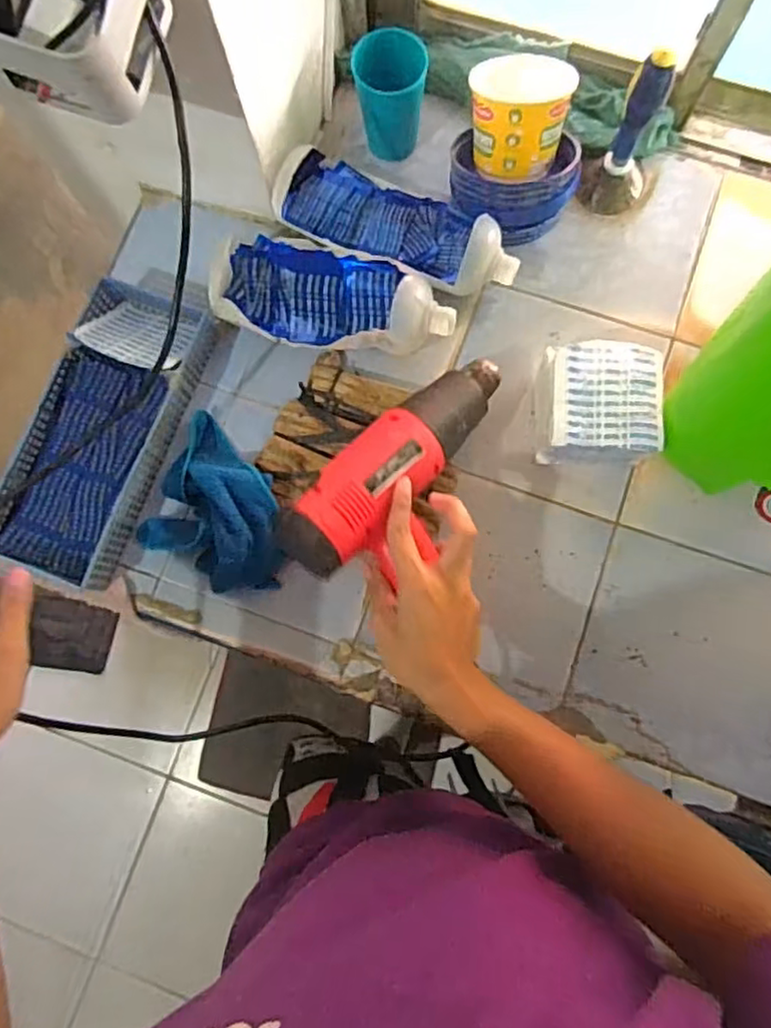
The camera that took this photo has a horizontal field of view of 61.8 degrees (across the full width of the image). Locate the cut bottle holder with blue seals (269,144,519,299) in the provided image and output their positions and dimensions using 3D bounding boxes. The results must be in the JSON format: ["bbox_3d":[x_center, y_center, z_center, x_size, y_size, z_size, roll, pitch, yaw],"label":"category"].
[{"bbox_3d":[0.015,-0.284,0.645,0.248,0.060,0.090,27,83,6],"label":"cut bottle holder with blue seals"}]

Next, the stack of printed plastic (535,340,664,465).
[{"bbox_3d":[0.198,-0.100,0.609,0.110,0.067,0.104,2,81,3],"label":"stack of printed plastic"}]

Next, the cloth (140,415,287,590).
[{"bbox_3d":[-0.155,-0.006,0.612,0.153,0.056,0.141,31,84,7],"label":"cloth"}]

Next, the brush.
[{"bbox_3d":[0.235,-0.354,0.603,0.059,0.156,0.052,24,83,6],"label":"brush"}]

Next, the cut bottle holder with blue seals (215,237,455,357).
[{"bbox_3d":[-0.050,-0.216,0.627,0.231,0.062,0.096,11,82,4],"label":"cut bottle holder with blue seals"}]

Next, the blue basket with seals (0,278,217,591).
[{"bbox_3d":[-0.278,-0.082,0.635,0.129,0.051,0.302,21,82,6],"label":"blue basket with seals"}]

